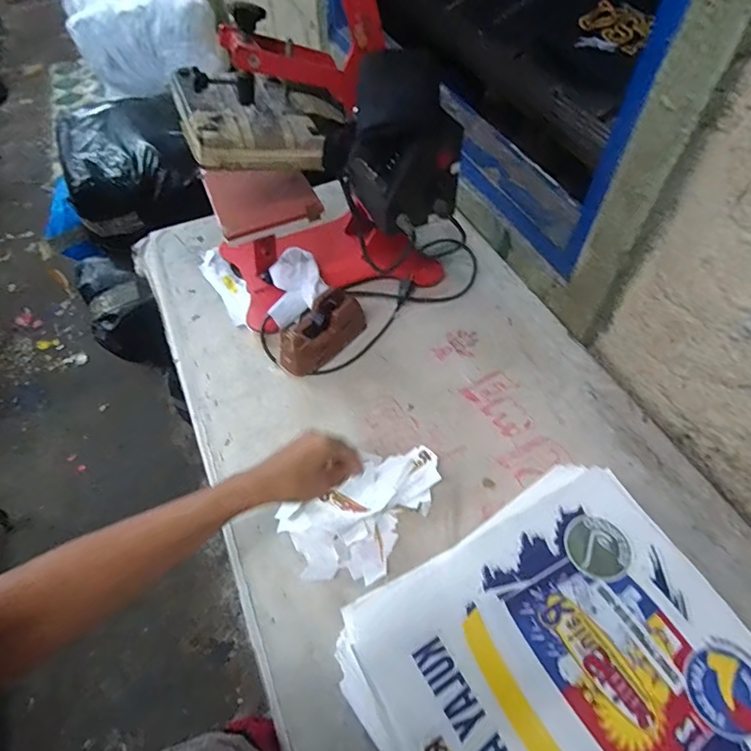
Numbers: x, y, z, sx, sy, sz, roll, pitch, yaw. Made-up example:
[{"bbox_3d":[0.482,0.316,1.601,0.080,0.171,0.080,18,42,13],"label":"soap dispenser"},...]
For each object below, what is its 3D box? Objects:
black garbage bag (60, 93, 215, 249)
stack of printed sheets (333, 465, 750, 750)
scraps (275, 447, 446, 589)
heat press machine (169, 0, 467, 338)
[{"bbox_3d":[-0.619,-0.536,1.248,0.306,0.212,0.339,-19,56,-11],"label":"black garbage bag"},{"bbox_3d":[0.195,0.317,0.501,0.389,0.044,0.344,-28,57,-17],"label":"stack of printed sheets"},{"bbox_3d":[-0.004,0.178,0.627,0.216,0.038,0.133,-27,57,-16],"label":"scraps"},{"bbox_3d":[-0.111,-0.399,0.698,0.324,0.609,0.383,-20,56,-11],"label":"heat press machine"}]

